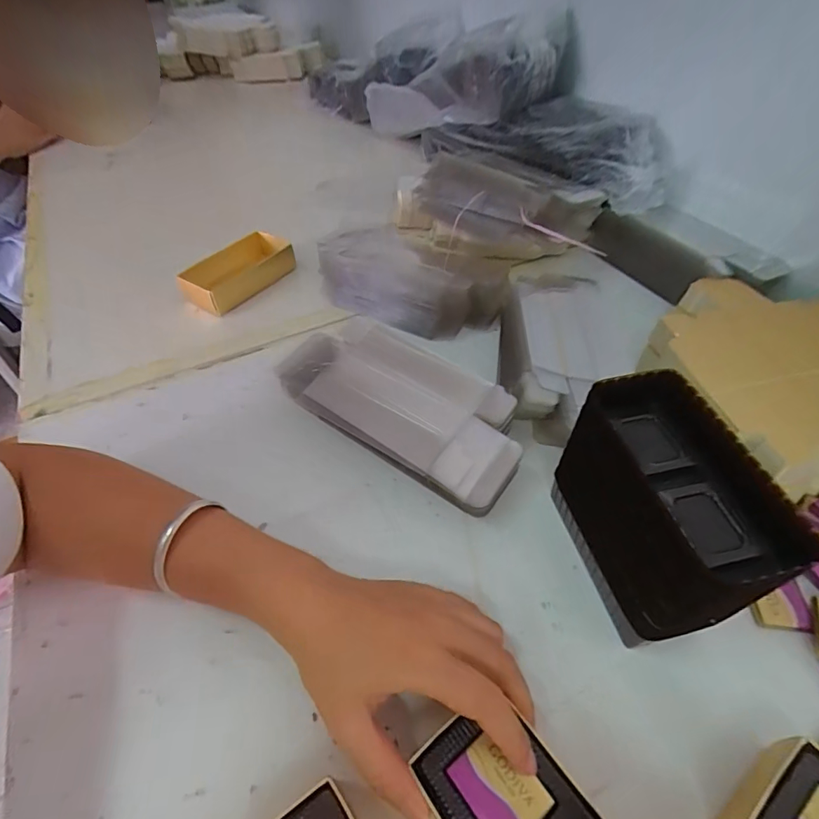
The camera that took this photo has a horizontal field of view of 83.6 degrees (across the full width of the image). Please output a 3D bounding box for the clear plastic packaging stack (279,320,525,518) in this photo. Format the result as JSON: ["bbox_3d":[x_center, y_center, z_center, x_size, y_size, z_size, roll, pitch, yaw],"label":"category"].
[{"bbox_3d":[-0.012,-0.005,0.361,0.213,0.047,0.099,30,56,25],"label":"clear plastic packaging stack"}]

